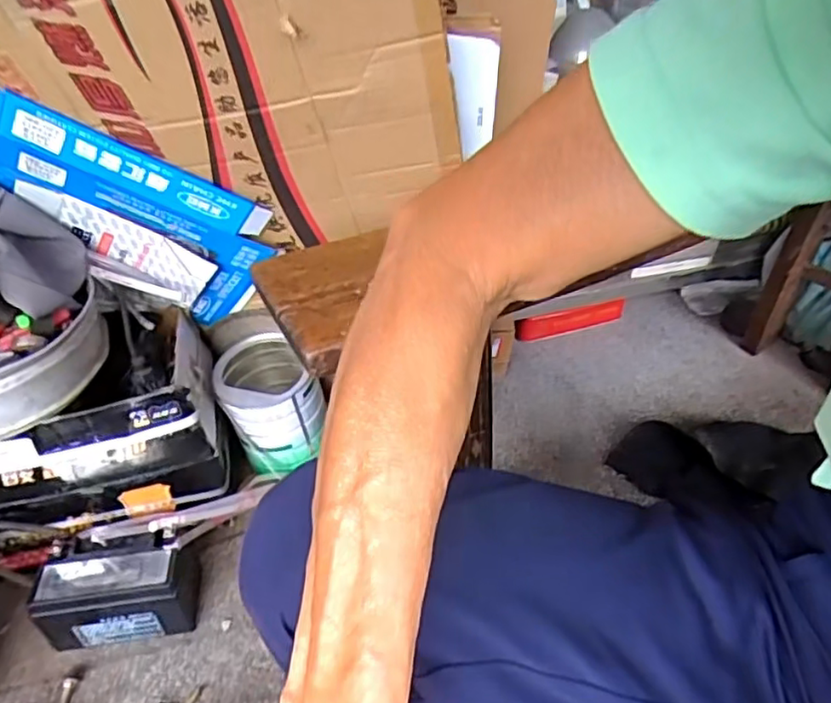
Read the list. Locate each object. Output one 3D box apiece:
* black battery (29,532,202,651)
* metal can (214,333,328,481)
[{"bbox_3d":[-0.323,0.258,0.701,0.149,0.094,0.080,-7,37,-8],"label":"black battery"},{"bbox_3d":[-0.192,0.075,0.857,0.122,0.148,0.124,-11,39,-13],"label":"metal can"}]

